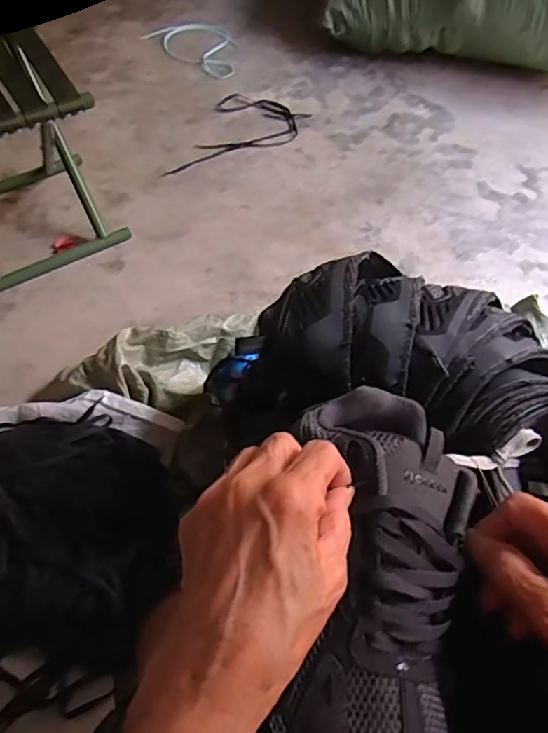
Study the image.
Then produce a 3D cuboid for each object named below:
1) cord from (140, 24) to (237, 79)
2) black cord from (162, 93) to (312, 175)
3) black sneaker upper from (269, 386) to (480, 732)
[{"bbox_3d":[-0.191,-0.835,1.396,0.182,0.020,0.276,-38,68,-21],"label":"cord"},{"bbox_3d":[-0.088,-0.514,1.227,0.217,0.011,0.343,25,62,12],"label":"black cord"},{"bbox_3d":[0.056,0.113,0.299,0.109,0.055,0.238,9,60,3],"label":"black sneaker upper"}]

